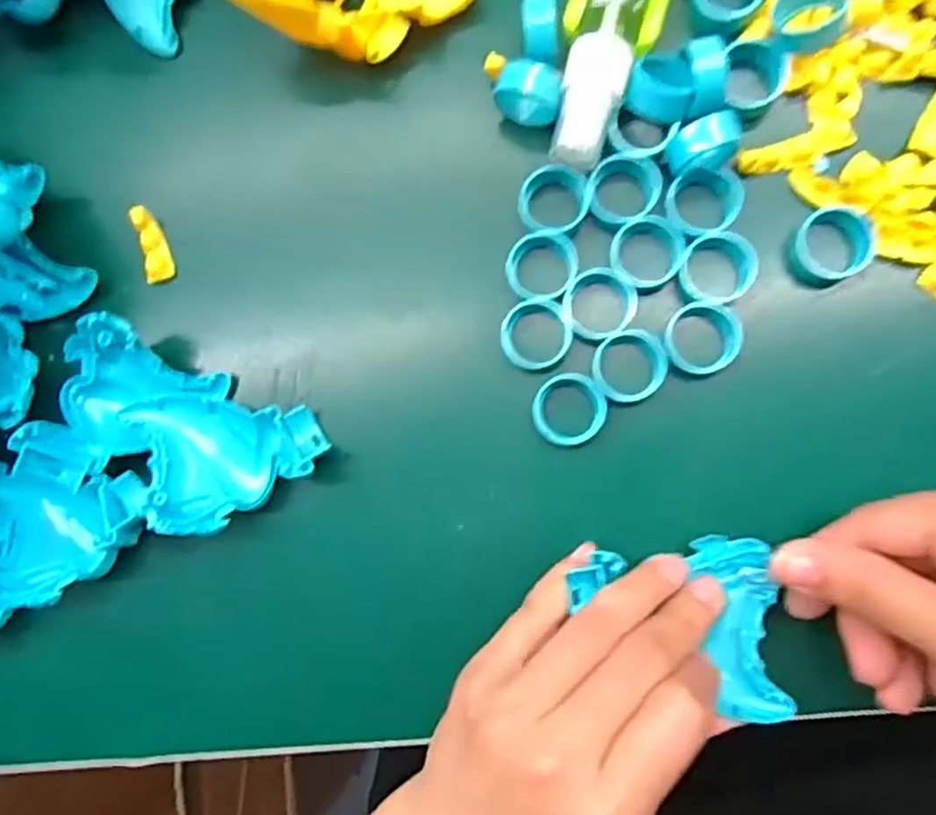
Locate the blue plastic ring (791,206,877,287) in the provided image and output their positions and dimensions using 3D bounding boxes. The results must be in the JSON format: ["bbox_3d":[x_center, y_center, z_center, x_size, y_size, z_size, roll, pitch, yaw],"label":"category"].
[{"bbox_3d":[0.131,-0.058,0.253,0.027,0.011,0.026,-1,86,8],"label":"blue plastic ring"}]

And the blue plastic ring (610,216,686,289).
[{"bbox_3d":[0.067,-0.057,0.262,0.027,0.016,0.025,-1,86,8],"label":"blue plastic ring"}]

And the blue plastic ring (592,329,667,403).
[{"bbox_3d":[0.060,-0.015,0.260,0.026,0.013,0.026,-1,86,8],"label":"blue plastic ring"}]

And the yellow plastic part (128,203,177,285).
[{"bbox_3d":[-0.130,-0.067,0.289,0.010,0.010,0.031,-15,97,7],"label":"yellow plastic part"}]

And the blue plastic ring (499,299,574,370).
[{"bbox_3d":[0.026,-0.027,0.265,0.026,0.013,0.026,-1,86,8],"label":"blue plastic ring"}]

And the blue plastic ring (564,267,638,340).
[{"bbox_3d":[0.049,-0.038,0.263,0.026,0.014,0.026,-1,86,8],"label":"blue plastic ring"}]

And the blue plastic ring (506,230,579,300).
[{"bbox_3d":[0.028,-0.052,0.266,0.026,0.013,0.025,-1,86,8],"label":"blue plastic ring"}]

